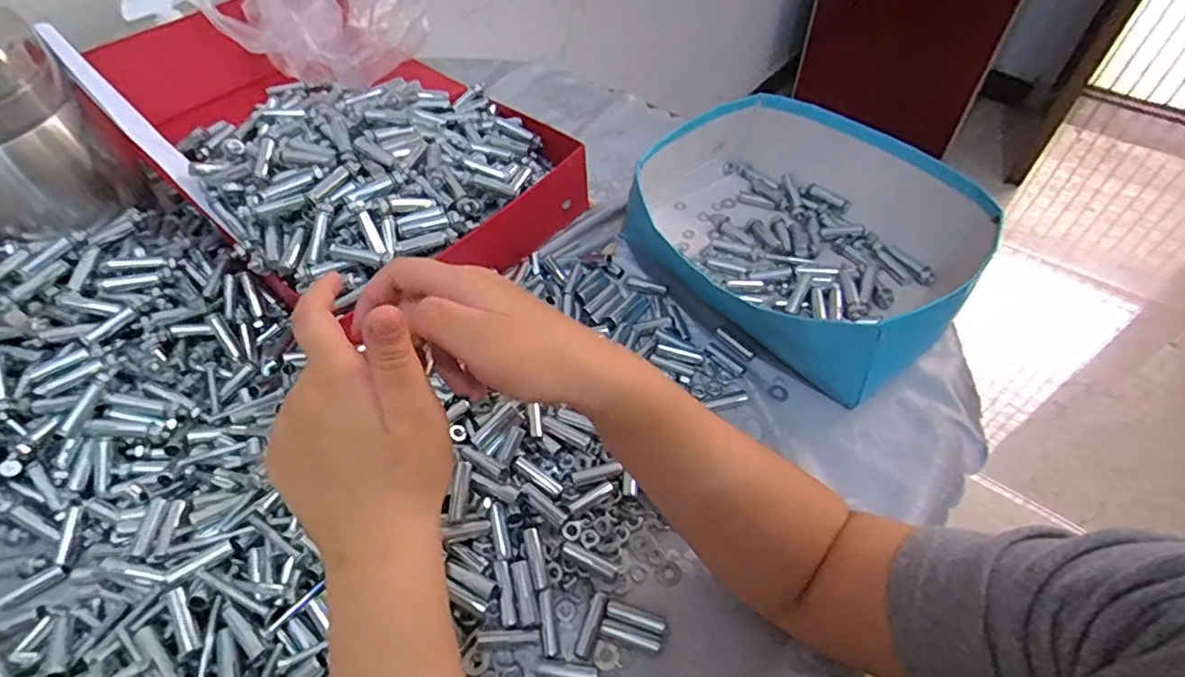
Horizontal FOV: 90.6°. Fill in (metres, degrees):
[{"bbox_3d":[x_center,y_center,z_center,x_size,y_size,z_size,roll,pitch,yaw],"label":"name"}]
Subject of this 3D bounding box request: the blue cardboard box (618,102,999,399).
[{"bbox_3d":[0.185,-0.104,0.550,0.257,0.089,0.311,-36,59,-25],"label":"blue cardboard box"}]

